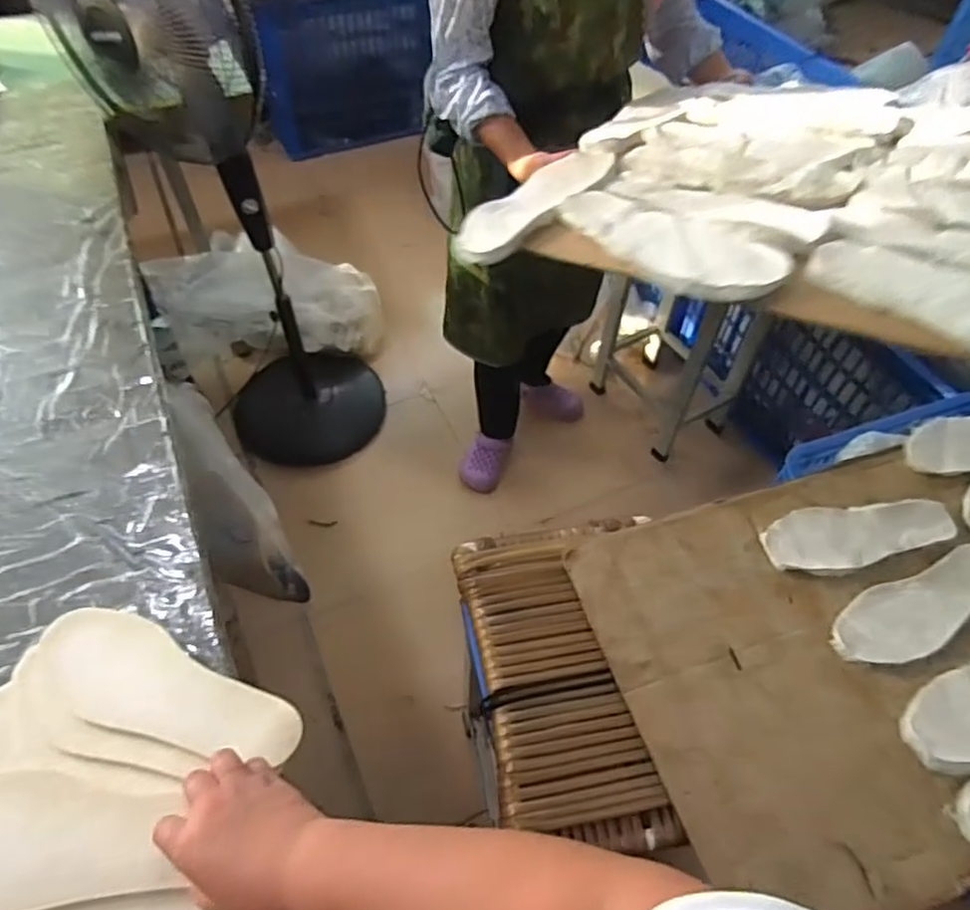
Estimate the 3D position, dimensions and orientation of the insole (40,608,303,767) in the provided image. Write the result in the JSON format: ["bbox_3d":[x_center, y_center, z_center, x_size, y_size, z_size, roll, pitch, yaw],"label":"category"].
[{"bbox_3d":[-0.280,0.201,0.565,0.262,0.020,0.084,16,57,16],"label":"insole"}]

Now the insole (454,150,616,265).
[{"bbox_3d":[0.066,-0.304,0.770,0.081,0.034,0.251,36,60,22],"label":"insole"}]

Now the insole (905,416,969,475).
[{"bbox_3d":[0.764,-0.032,0.996,0.278,0.018,0.089,-15,56,-13],"label":"insole"}]

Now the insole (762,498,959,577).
[{"bbox_3d":[0.506,0.110,0.880,0.262,0.014,0.093,-4,54,-5],"label":"insole"}]

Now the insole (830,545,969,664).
[{"bbox_3d":[0.560,0.190,0.824,0.279,0.015,0.092,-18,56,-15],"label":"insole"}]

